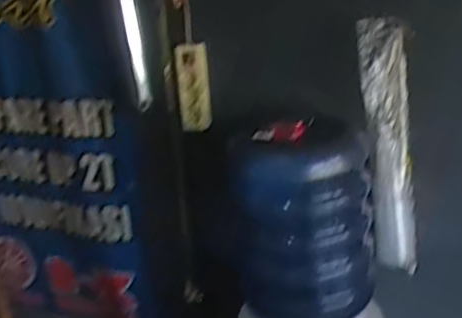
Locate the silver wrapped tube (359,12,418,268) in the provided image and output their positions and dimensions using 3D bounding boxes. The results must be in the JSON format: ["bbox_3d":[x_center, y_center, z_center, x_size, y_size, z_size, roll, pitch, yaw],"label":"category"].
[{"bbox_3d":[0.304,-0.019,1.100,0.095,0.478,0.064,-1,18,15],"label":"silver wrapped tube"}]

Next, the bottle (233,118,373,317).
[{"bbox_3d":[0.139,0.127,1.112,0.260,0.350,0.247,-4,17,5],"label":"bottle"}]

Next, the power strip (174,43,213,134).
[{"bbox_3d":[-0.082,-0.156,1.241,0.070,0.180,0.032,-5,17,1],"label":"power strip"}]

